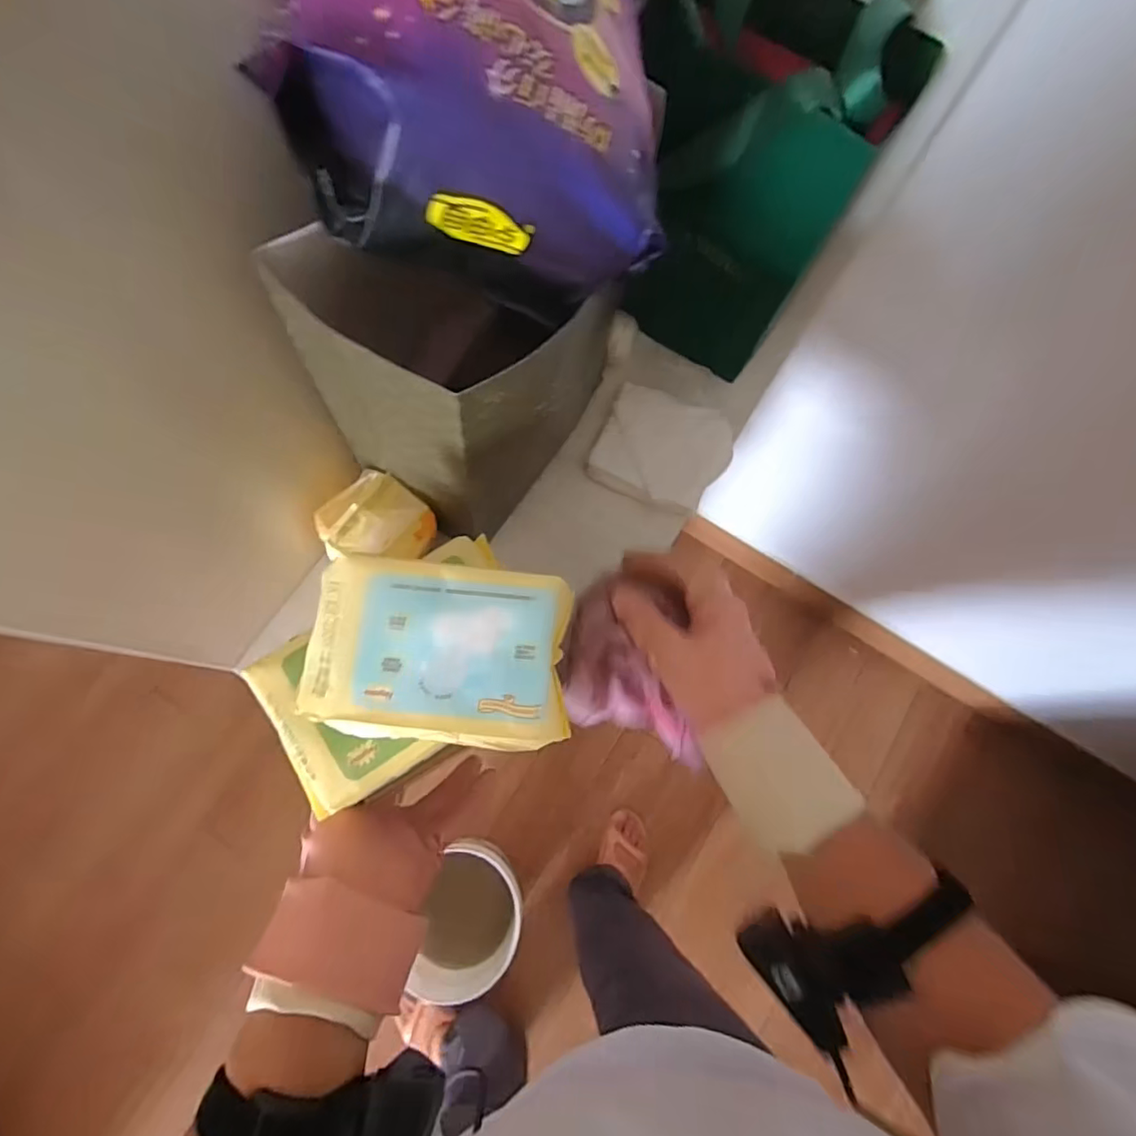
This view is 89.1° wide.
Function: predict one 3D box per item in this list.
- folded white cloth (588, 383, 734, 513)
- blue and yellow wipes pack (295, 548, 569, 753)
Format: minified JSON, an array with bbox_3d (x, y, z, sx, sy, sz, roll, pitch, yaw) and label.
[{"bbox_3d":[0.086,-0.108,0.523,0.112,0.020,0.105,21,78,6],"label":"folded white cloth"},{"bbox_3d":[-0.061,0.039,0.269,0.119,0.020,0.080,5,77,2],"label":"blue and yellow wipes pack"}]

